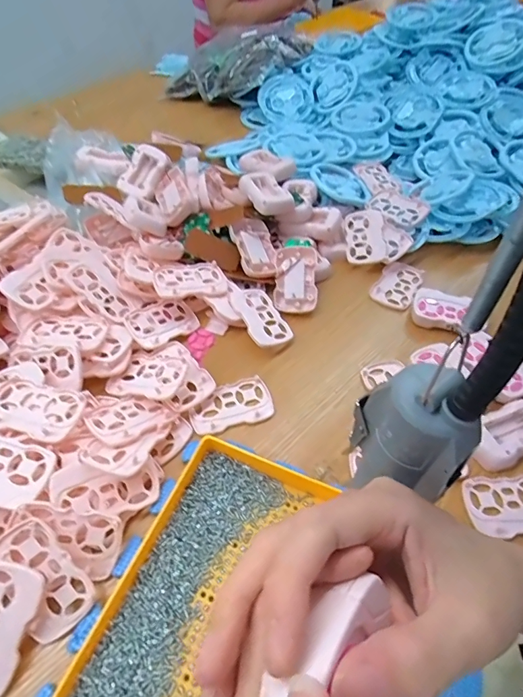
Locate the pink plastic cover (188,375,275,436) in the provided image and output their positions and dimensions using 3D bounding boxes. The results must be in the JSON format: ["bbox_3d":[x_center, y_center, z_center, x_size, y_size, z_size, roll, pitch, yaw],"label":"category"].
[{"bbox_3d":[-0.033,0.062,0.448,0.087,0.005,0.053,-13,54,-12],"label":"pink plastic cover"}]

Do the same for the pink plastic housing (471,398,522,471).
[{"bbox_3d":[0.251,0.087,0.419,0.084,0.021,0.053,-19,55,-16],"label":"pink plastic housing"}]

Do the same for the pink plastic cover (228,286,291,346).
[{"bbox_3d":[-0.002,-0.041,0.508,0.053,0.006,0.089,-15,60,-32],"label":"pink plastic cover"}]

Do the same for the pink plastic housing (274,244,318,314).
[{"bbox_3d":[0.045,-0.089,0.541,0.055,0.014,0.088,0,79,8],"label":"pink plastic housing"}]

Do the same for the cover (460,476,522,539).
[{"bbox_3d":[0.235,0.147,0.384,0.088,0.006,0.053,-3,52,-4],"label":"cover"}]

